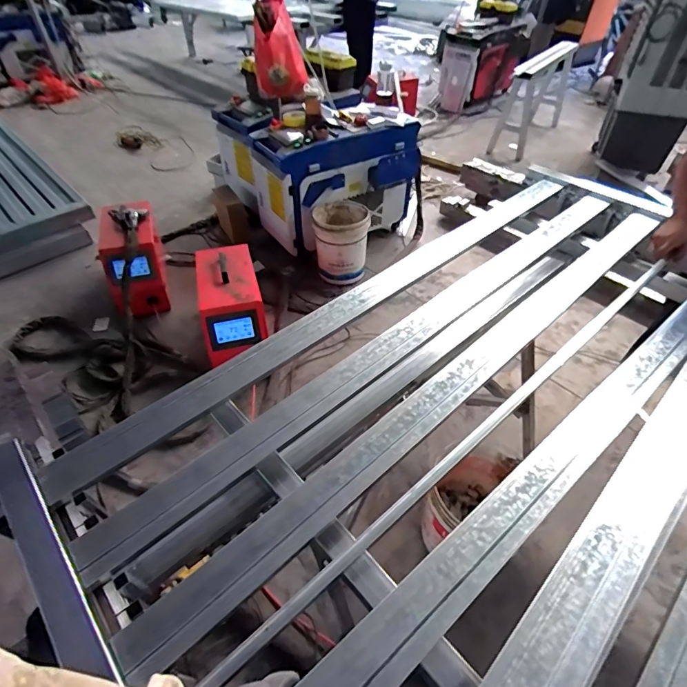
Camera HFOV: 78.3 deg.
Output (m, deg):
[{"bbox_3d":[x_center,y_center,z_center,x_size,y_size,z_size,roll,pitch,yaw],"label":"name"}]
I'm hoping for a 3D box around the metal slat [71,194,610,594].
[{"bbox_3d":[0.209,-0.059,1.002,1.597,0.034,0.092,-33,55,-28],"label":"metal slat"}]

